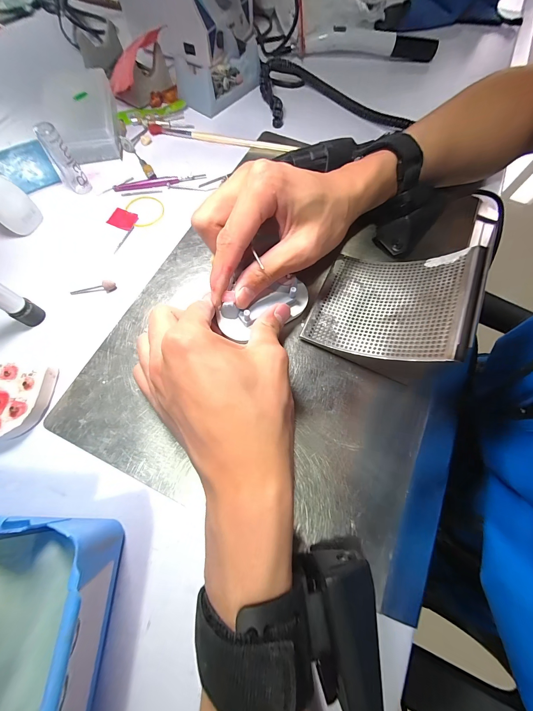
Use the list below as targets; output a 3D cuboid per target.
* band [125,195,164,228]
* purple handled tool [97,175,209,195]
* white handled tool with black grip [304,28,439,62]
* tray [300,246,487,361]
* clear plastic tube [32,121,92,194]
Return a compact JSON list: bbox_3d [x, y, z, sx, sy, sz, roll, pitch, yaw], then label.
[{"bbox_3d":[-0.128,-0.155,0.280,0.036,0.004,0.044,-29,72,-10],"label":"band"},{"bbox_3d":[-0.125,-0.187,0.288,0.114,0.007,0.009,-9,69,-5],"label":"purple handled tool"},{"bbox_3d":[0.150,-0.449,0.377,0.186,0.025,0.029,7,69,1],"label":"white handled tool with black grip"},{"bbox_3d":[0.096,-0.043,0.209,0.109,0.015,0.094,12,65,35],"label":"tray"},{"bbox_3d":[-0.205,-0.196,0.263,0.022,0.057,0.025,-38,74,-14],"label":"clear plastic tube"}]

